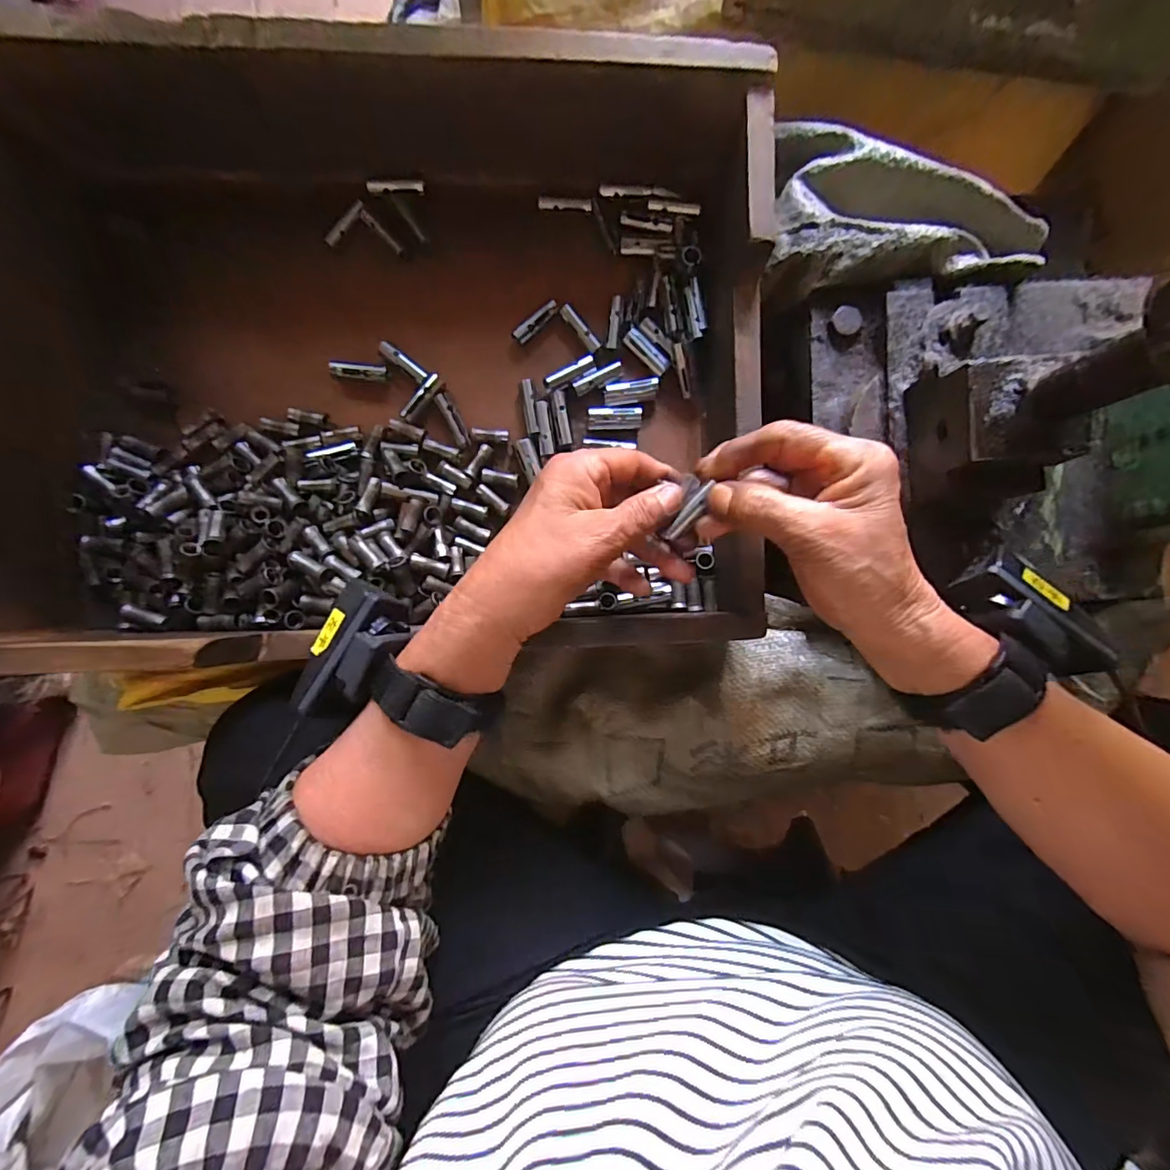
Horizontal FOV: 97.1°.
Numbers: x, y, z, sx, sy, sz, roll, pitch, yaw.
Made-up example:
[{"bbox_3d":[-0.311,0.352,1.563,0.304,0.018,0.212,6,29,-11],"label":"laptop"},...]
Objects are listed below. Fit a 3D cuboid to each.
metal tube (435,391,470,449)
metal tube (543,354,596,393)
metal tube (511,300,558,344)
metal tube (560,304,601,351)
[{"bbox_3d":[-0.090,-0.113,0.353,0.009,0.006,0.041,-25,83,1],"label":"metal tube"},{"bbox_3d":[-0.010,-0.145,0.355,0.038,0.007,0.010,-29,83,0],"label":"metal tube"},{"bbox_3d":[-0.034,-0.181,0.355,0.037,0.007,0.007,-45,83,-2],"label":"metal tube"},{"bbox_3d":[-0.003,-0.177,0.357,0.008,0.006,0.037,-40,83,-1],"label":"metal tube"}]

